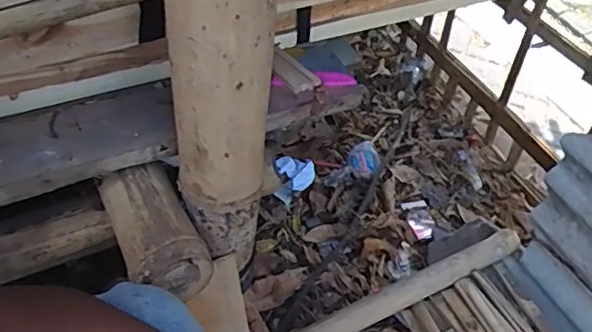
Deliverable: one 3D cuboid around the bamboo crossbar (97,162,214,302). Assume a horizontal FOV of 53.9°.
[{"bbox_3d":[-0.147,0.065,0.603,0.078,0.062,0.139,-19,54,-19],"label":"bamboo crossbar"}]

